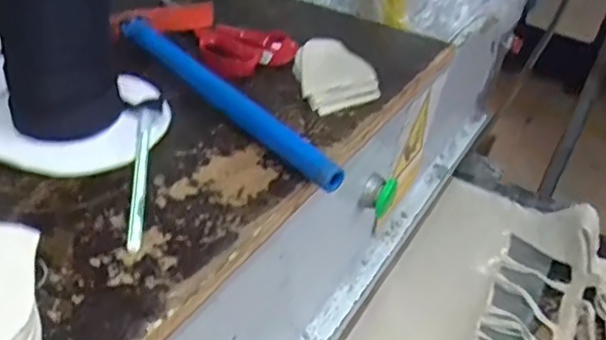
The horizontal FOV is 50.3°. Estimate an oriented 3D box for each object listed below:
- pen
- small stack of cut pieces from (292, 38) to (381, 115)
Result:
[{"bbox_3d":[-0.103,0.001,0.413,0.012,0.011,0.146,0,33,-8],"label":"pen"},{"bbox_3d":[0.026,-0.086,0.564,0.064,0.014,0.110,-2,33,-11],"label":"small stack of cut pieces"}]

